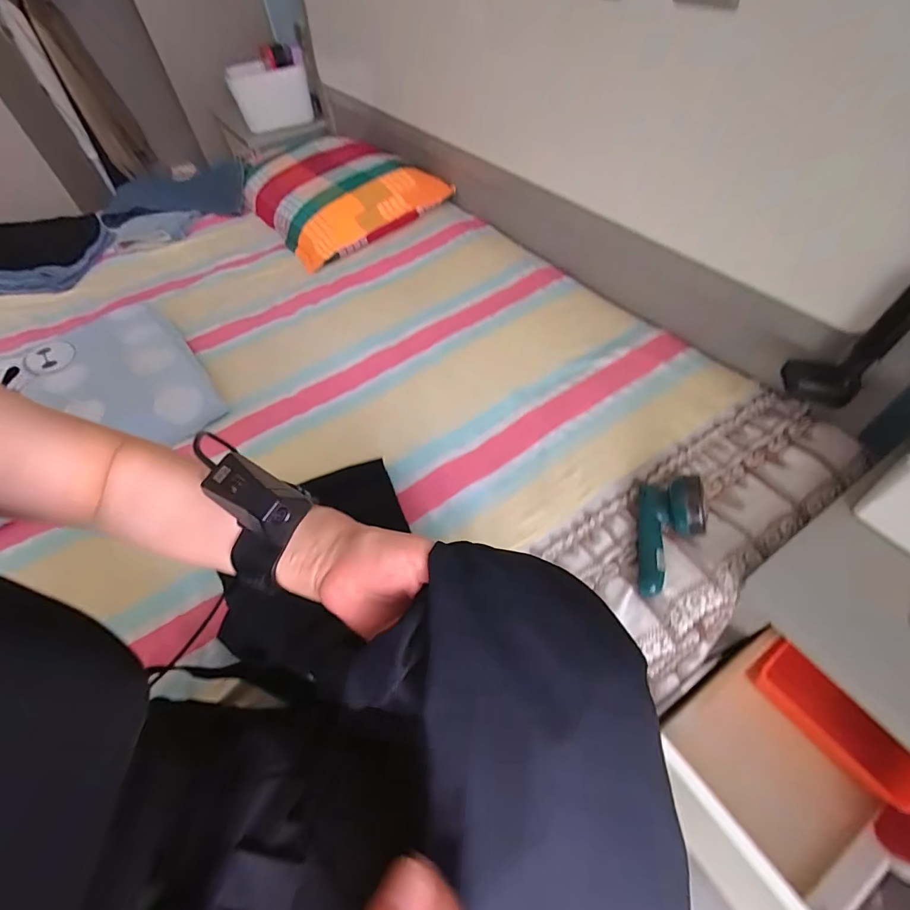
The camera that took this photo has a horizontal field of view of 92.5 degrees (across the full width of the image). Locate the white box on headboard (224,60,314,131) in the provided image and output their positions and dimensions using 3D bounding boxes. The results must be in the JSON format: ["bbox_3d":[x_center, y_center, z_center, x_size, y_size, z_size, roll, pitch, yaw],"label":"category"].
[{"bbox_3d":[-0.573,-1.126,1.367,0.229,0.157,0.072,-16,53,-7],"label":"white box on headboard"}]

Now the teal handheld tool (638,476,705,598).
[{"bbox_3d":[0.262,0.096,0.523,0.070,0.043,0.142,8,54,11],"label":"teal handheld tool"}]

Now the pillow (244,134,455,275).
[{"bbox_3d":[-0.341,-0.736,1.193,0.406,0.091,0.603,-32,57,-18],"label":"pillow"}]

